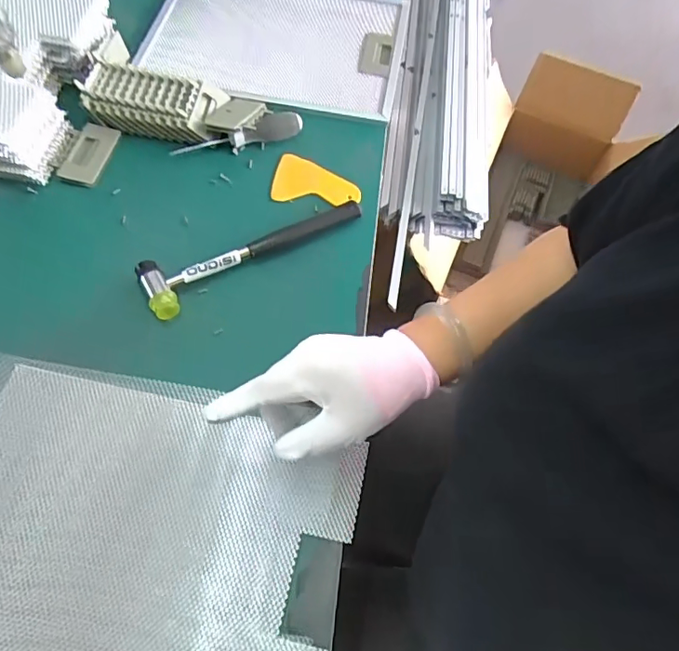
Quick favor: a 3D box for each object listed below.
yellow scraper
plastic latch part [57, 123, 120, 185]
[{"bbox_3d":[-0.026,-0.170,0.626,0.101,0.011,0.067,7,62,0],"label":"yellow scraper"},{"bbox_3d":[-0.285,-0.197,0.610,0.048,0.009,0.084,10,62,1],"label":"plastic latch part"}]

